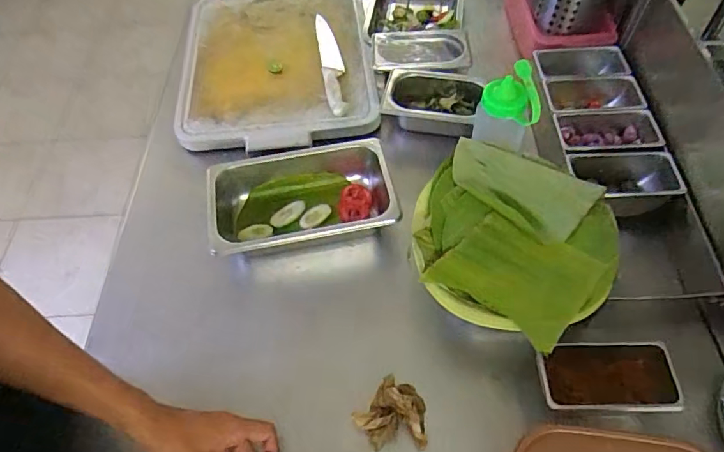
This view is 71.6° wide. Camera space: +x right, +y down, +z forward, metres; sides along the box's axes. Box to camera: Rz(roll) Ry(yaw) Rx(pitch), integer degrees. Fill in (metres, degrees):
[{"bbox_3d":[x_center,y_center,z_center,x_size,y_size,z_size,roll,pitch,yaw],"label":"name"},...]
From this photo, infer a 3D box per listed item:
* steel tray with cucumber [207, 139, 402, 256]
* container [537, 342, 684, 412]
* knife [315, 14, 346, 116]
[{"bbox_3d":[-0.085,-0.029,0.743,0.262,0.081,0.164,-12,56,-4],"label":"steel tray with cucumber"},{"bbox_3d":[0.262,0.168,0.552,0.142,0.056,0.071,0,56,3],"label":"container"},{"bbox_3d":[-0.057,-0.304,0.908,0.040,0.018,0.287,-8,56,-3],"label":"knife"}]

